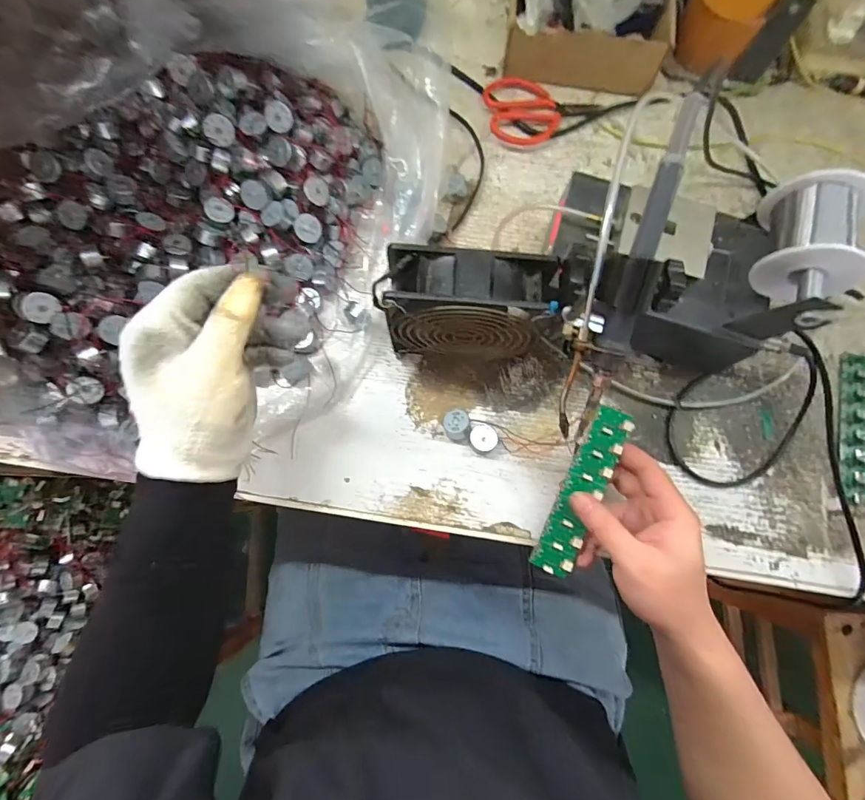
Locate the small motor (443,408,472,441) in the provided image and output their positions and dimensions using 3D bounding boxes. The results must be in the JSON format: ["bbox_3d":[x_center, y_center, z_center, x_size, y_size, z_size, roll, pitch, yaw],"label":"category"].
[{"bbox_3d":[0.022,0.022,0.371,0.023,0.018,0.026,-10,79,-4],"label":"small motor"}]

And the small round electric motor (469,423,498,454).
[{"bbox_3d":[0.045,0.034,0.372,0.024,0.011,0.025,0,78,0],"label":"small round electric motor"}]

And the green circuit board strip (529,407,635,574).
[{"bbox_3d":[0.117,0.072,0.330,0.030,0.005,0.136,23,91,16],"label":"green circuit board strip"}]

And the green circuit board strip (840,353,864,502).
[{"bbox_3d":[0.394,0.022,0.383,0.026,0.017,0.138,12,79,1],"label":"green circuit board strip"}]

